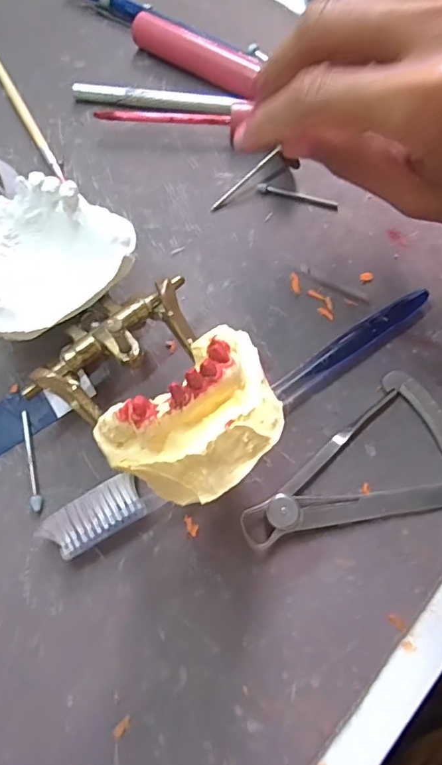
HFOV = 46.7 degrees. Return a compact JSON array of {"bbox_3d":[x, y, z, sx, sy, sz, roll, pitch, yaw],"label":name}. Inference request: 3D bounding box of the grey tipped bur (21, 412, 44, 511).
[{"bbox_3d":[-0.078,0.032,0.212,0.004,0.005,0.042,-13,72,-6],"label":"grey tipped bur"}]

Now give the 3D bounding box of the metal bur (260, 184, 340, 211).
[{"bbox_3d":[0.039,-0.095,0.258,0.041,0.004,0.005,16,72,4],"label":"metal bur"}]

